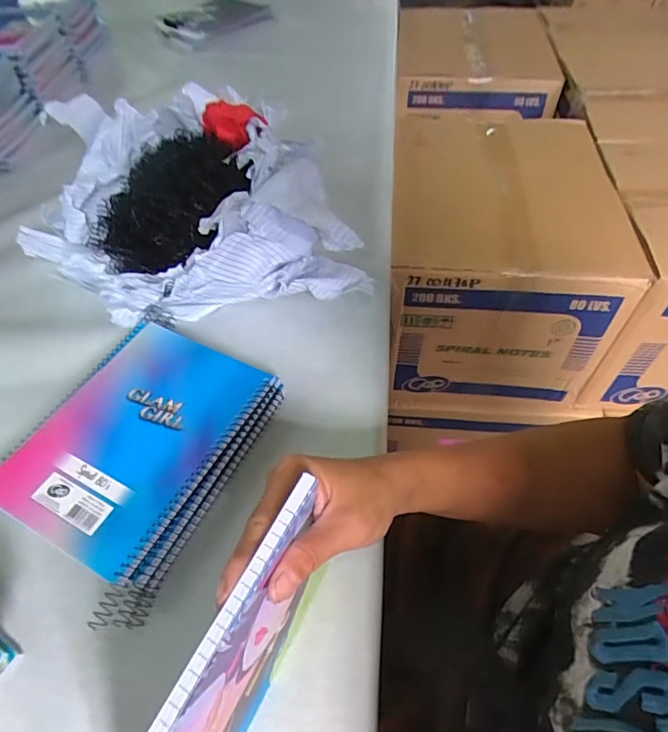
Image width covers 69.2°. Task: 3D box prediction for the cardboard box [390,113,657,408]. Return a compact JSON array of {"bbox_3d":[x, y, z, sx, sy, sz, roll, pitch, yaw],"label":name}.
[{"bbox_3d":[0.268,-0.196,0.846,0.332,0.324,0.429,4,52,4],"label":"cardboard box"}]

